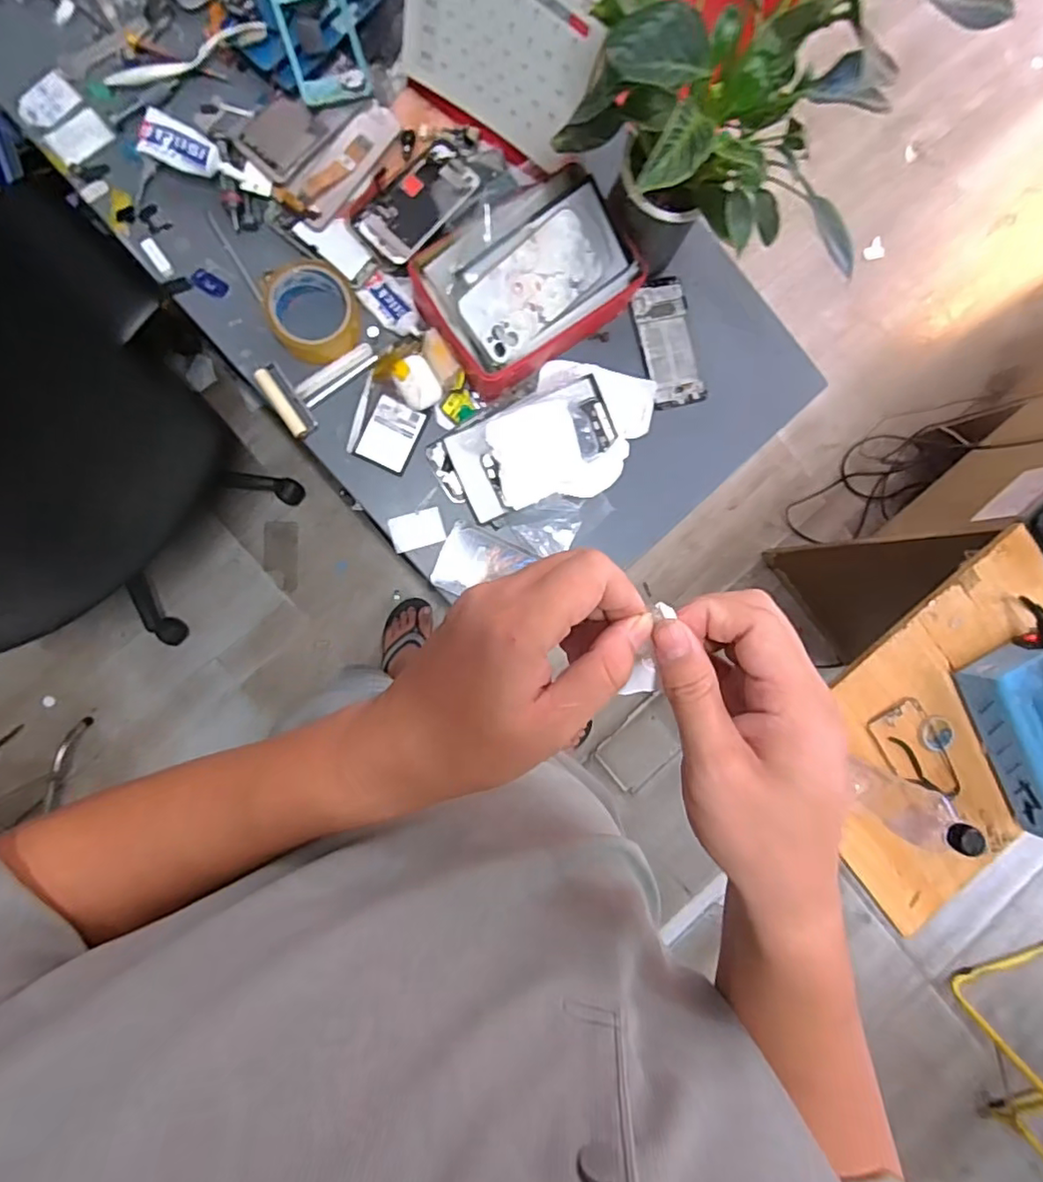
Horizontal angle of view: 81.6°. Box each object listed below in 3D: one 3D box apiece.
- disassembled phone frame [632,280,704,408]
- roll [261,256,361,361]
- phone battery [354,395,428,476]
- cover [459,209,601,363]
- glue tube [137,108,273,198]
[{"bbox_3d":[0.179,-0.306,0.745,0.069,0.012,0.153,-14,93,-8],"label":"disassembled phone frame"},{"bbox_3d":[-0.225,-0.302,0.658,0.095,0.044,0.095,0,91,-8],"label":"roll"},{"bbox_3d":[-0.150,-0.180,0.699,0.058,0.009,0.076,24,87,-8],"label":"phone battery"},{"bbox_3d":[0.013,-0.321,0.635,0.161,0.009,0.074,-42,121,-2],"label":"cover"},{"bbox_3d":[-0.335,-0.462,0.646,0.125,0.020,0.045,14,88,-25],"label":"glue tube"}]

